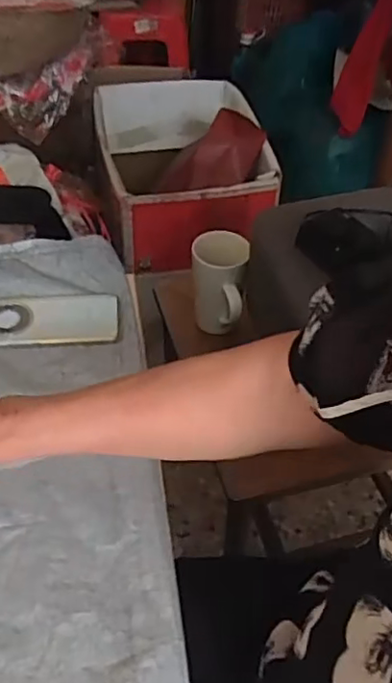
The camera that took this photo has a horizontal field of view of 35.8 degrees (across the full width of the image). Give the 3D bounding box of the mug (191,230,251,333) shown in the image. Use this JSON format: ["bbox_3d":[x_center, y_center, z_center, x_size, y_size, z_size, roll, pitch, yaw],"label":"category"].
[{"bbox_3d":[0.033,-0.081,0.913,0.083,0.138,0.085,10,46,8],"label":"mug"}]

